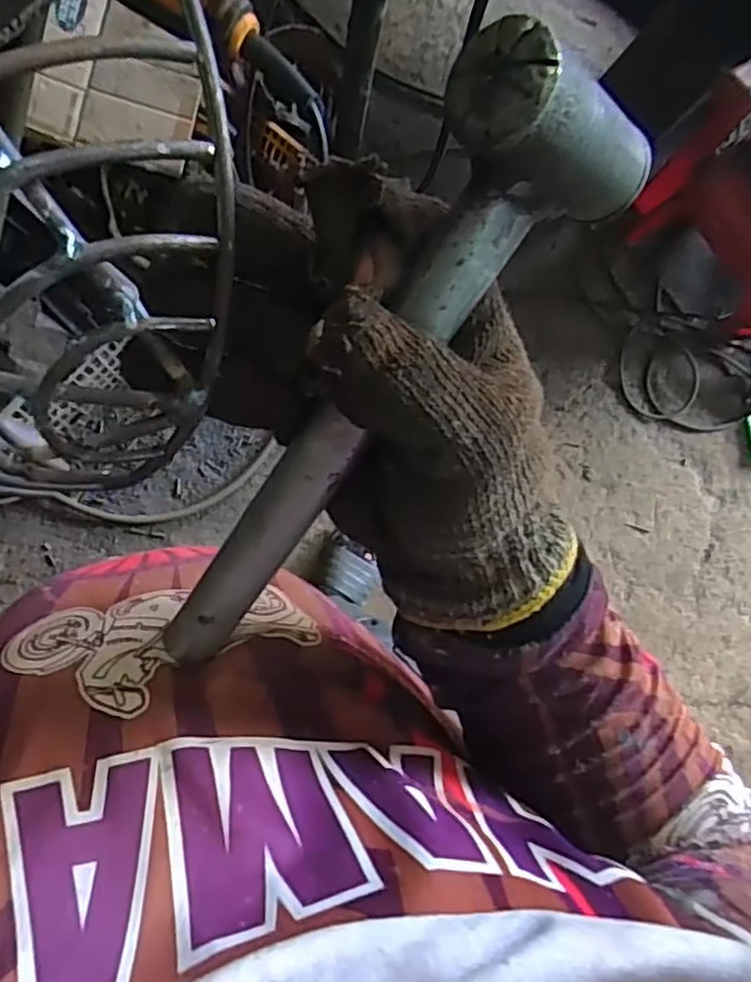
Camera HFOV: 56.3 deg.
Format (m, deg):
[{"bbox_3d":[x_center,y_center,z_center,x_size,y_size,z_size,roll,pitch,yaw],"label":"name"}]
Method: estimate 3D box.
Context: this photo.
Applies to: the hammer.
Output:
[{"bbox_3d":[-0.003,-0.018,0.236,0.060,0.051,0.240,32,122,-6],"label":"hammer"}]

